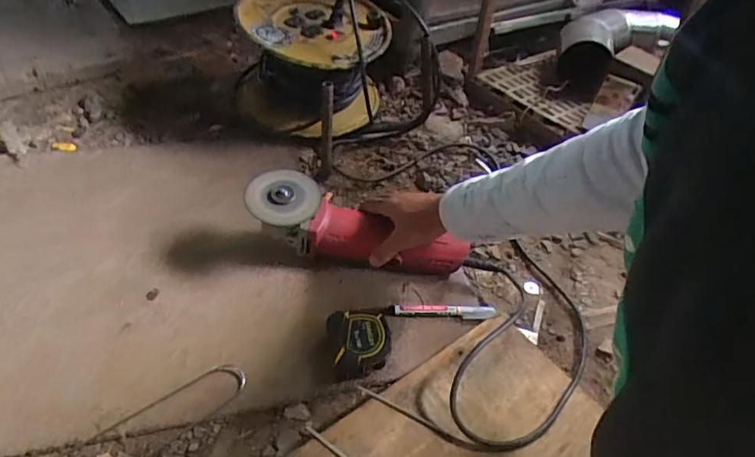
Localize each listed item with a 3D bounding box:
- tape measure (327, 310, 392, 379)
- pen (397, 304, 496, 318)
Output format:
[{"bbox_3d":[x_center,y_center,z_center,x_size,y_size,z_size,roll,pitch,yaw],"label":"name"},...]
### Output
[{"bbox_3d":[-0.022,0.136,0.593,0.072,0.046,0.071,3,47,-5],"label":"tape measure"},{"bbox_3d":[0.086,0.106,0.653,0.128,0.013,0.015,2,47,-6],"label":"pen"}]

